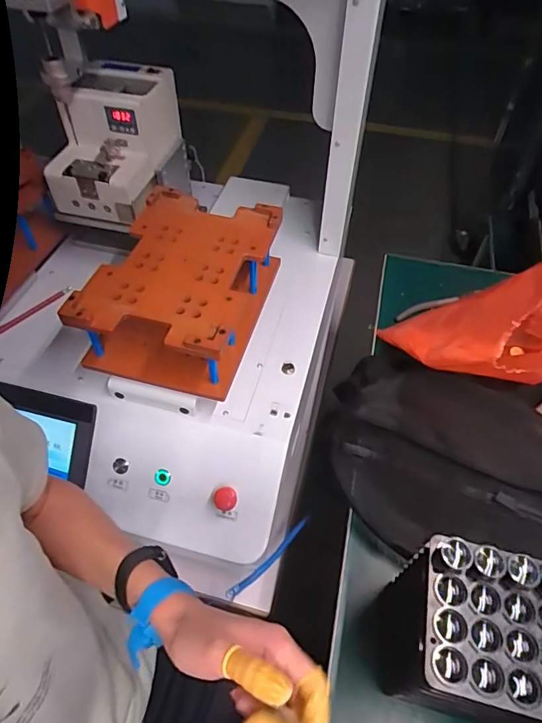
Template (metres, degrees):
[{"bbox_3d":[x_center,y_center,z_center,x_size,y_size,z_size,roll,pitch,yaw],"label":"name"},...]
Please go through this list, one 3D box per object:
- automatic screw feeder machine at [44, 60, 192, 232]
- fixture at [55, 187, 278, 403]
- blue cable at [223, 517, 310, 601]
[{"bbox_3d":[-0.232,-0.325,0.711,0.154,0.159,0.184,11,52,7],"label":"automatic screw feeder machine"},{"bbox_3d":[-0.113,-0.100,0.629,0.186,0.101,0.265,14,53,9],"label":"fixture"},{"bbox_3d":[-0.002,0.267,0.638,0.145,0.004,0.015,-38,94,-18],"label":"blue cable"}]

